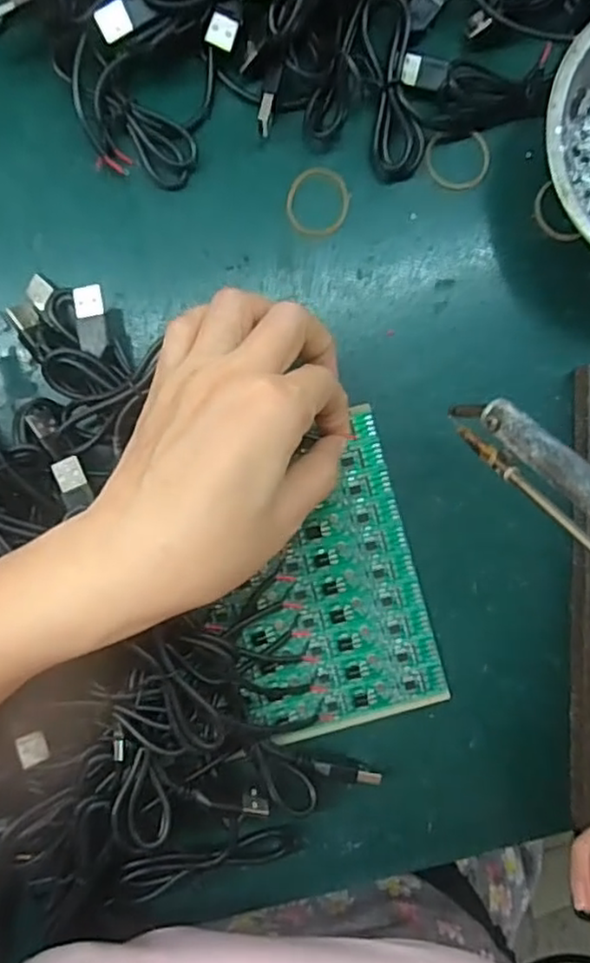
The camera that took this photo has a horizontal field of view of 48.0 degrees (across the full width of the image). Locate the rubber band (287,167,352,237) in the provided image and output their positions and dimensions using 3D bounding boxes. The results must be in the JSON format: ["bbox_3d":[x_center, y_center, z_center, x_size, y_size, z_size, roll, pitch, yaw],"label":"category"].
[{"bbox_3d":[0.011,-0.131,0.309,0.029,0.004,0.031,0,92,-2],"label":"rubber band"}]

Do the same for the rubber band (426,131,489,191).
[{"bbox_3d":[0.077,-0.149,0.309,0.029,0.004,0.026,-5,91,-1],"label":"rubber band"}]

